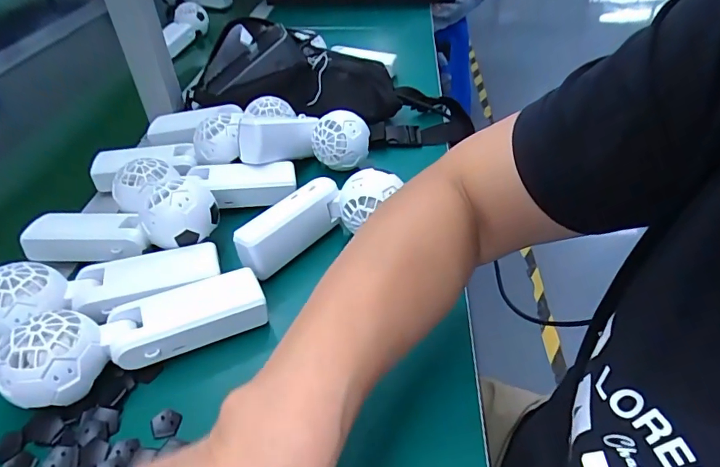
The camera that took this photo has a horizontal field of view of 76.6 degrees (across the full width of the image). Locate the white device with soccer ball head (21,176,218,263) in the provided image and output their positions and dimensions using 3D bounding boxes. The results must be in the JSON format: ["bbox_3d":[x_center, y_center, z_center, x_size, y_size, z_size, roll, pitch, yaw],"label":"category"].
[{"bbox_3d":[-0.209,-0.010,0.398,0.168,0.048,0.057,-10,40,11],"label":"white device with soccer ball head"}]

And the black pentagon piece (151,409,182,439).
[{"bbox_3d":[-0.128,0.124,0.298,0.018,0.004,0.018,1,41,5],"label":"black pentagon piece"}]

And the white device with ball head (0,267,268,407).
[{"bbox_3d":[-0.152,0.067,0.322,0.164,0.059,0.049,-21,44,-20],"label":"white device with ball head"}]

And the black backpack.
[{"bbox_3d":[-0.054,-0.187,0.583,0.360,0.103,0.165,18,44,5],"label":"black backpack"}]

